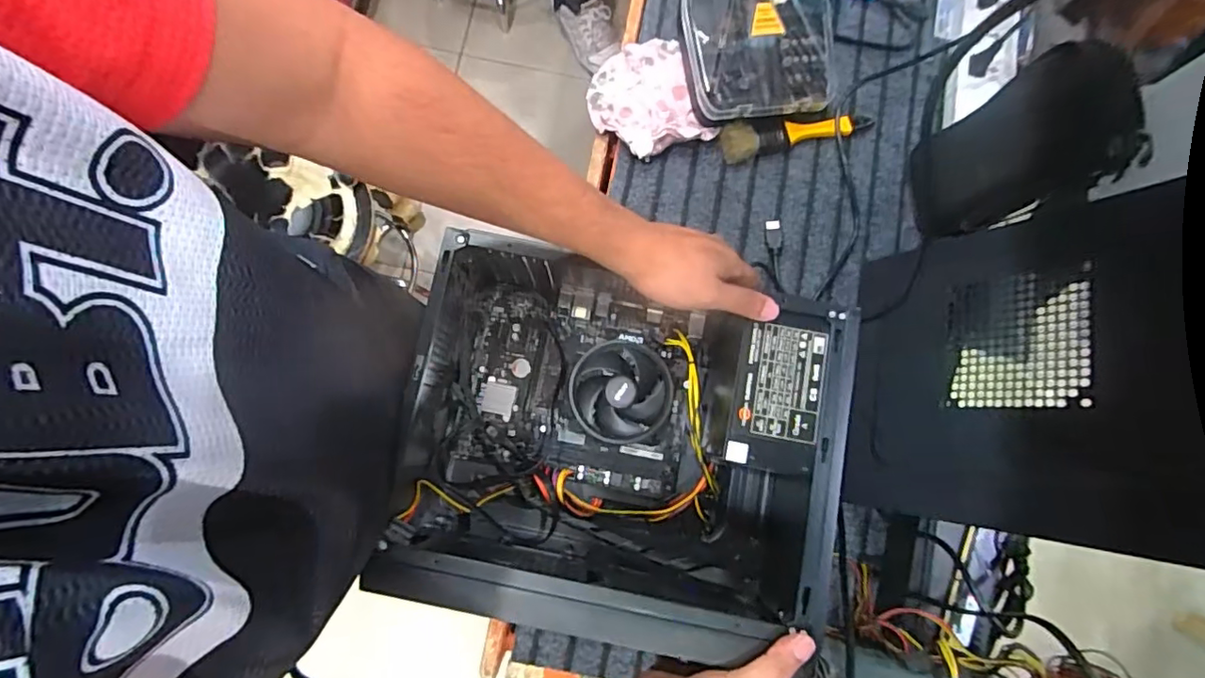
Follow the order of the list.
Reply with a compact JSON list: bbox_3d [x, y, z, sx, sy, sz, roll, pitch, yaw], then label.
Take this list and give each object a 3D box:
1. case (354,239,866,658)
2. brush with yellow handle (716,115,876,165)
[{"bbox_3d":[0.020,0.092,0.523,0.369,0.162,0.289,12,79,1],"label":"case"},{"bbox_3d":[0.229,-0.241,0.666,0.185,0.017,0.038,-13,80,-4],"label":"brush with yellow handle"}]

